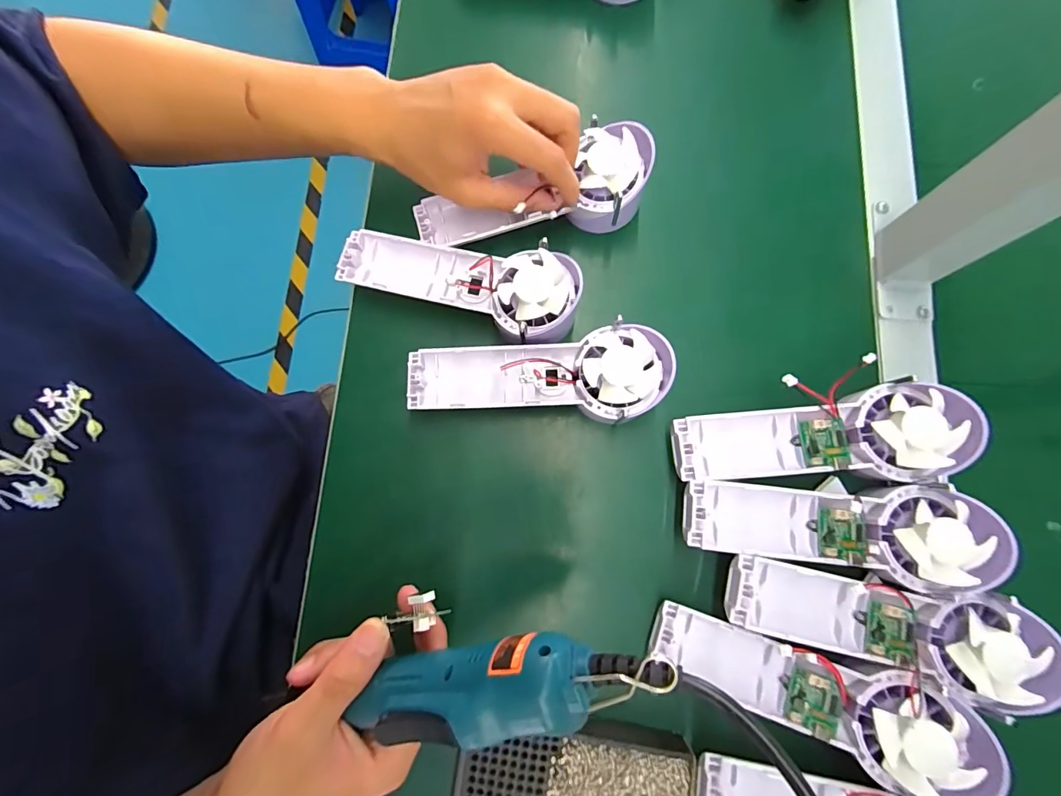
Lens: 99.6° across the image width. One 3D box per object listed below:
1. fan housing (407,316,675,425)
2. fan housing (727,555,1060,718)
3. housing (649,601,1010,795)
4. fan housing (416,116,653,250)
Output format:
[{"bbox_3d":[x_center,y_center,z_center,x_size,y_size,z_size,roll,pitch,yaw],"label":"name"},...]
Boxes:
[{"bbox_3d":[0.004,-0.011,0.311,0.173,0.050,0.061,-4,79,1],"label":"fan housing"},{"bbox_3d":[0.205,0.133,0.258,0.170,0.026,0.054,11,79,4],"label":"fan housing"},{"bbox_3d":[0.161,0.172,0.258,0.169,0.051,0.059,18,80,5],"label":"housing"},{"bbox_3d":[0.002,-0.151,0.339,0.174,0.044,0.060,-12,79,5],"label":"fan housing"}]

